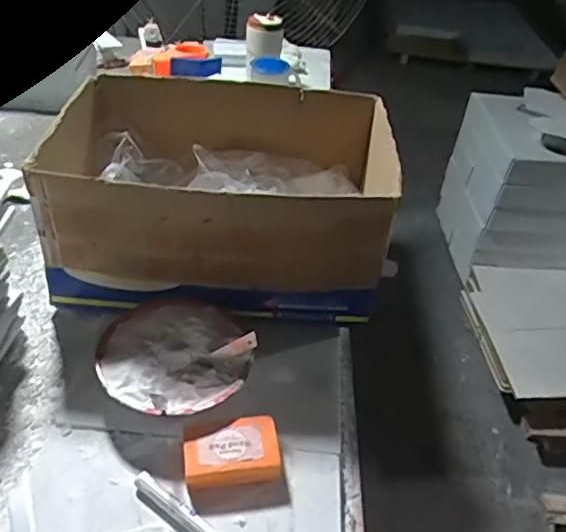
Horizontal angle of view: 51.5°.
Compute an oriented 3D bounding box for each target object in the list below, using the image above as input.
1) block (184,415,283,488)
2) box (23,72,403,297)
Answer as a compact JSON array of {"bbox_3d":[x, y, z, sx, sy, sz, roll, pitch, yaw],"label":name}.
[{"bbox_3d":[-0.049,0.189,0.587,0.092,0.032,0.061,-4,41,-8],"label":"block"},{"bbox_3d":[-0.071,-0.122,0.786,0.410,0.154,0.315,2,40,-1],"label":"box"}]

